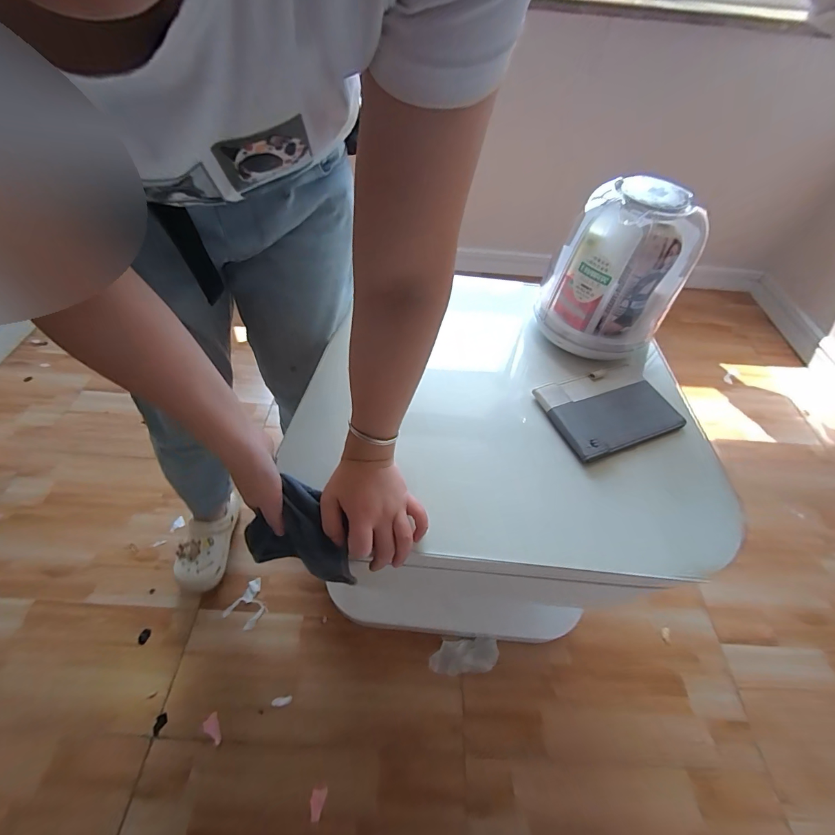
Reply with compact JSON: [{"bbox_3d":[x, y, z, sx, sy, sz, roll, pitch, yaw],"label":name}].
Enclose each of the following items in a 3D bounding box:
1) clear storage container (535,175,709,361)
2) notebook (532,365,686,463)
[{"bbox_3d":[0.274,-0.207,0.553,0.132,0.199,0.166,-27,59,-22],"label":"clear storage container"},{"bbox_3d":[0.274,-0.012,0.552,0.174,0.019,0.121,-15,55,-15],"label":"notebook"}]

